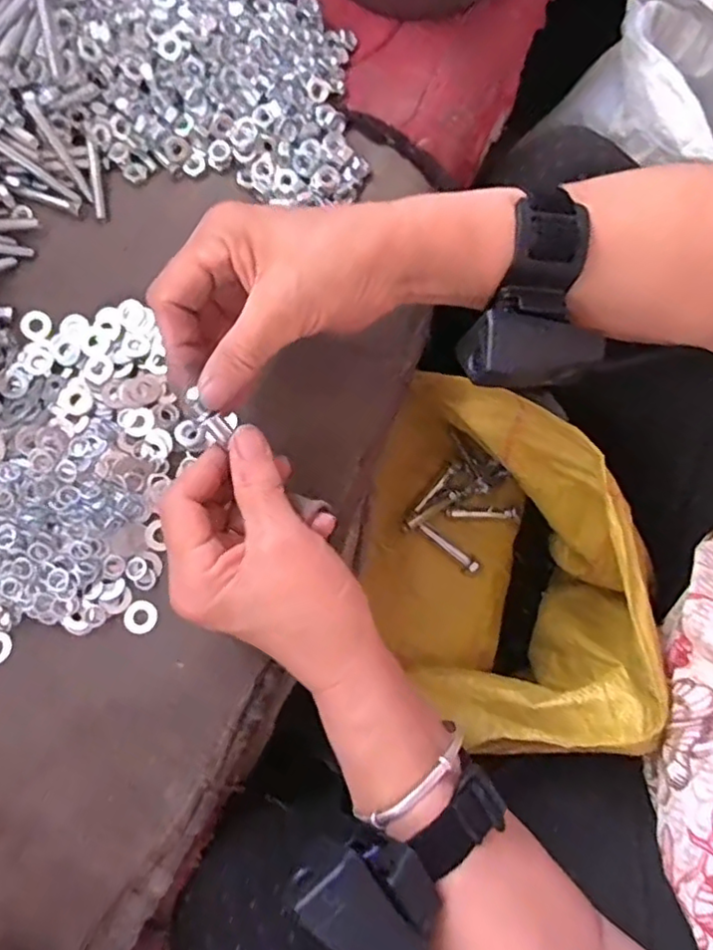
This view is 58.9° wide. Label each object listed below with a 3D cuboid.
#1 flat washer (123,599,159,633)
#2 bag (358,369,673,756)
[{"bbox_3d":[-0.114,0.075,0.333,0.017,0.004,0.017,0,80,-1],"label":"flat washer"},{"bbox_3d":[0.092,0.062,0.439,0.179,0.147,0.232,-30,81,-6],"label":"bag"}]

